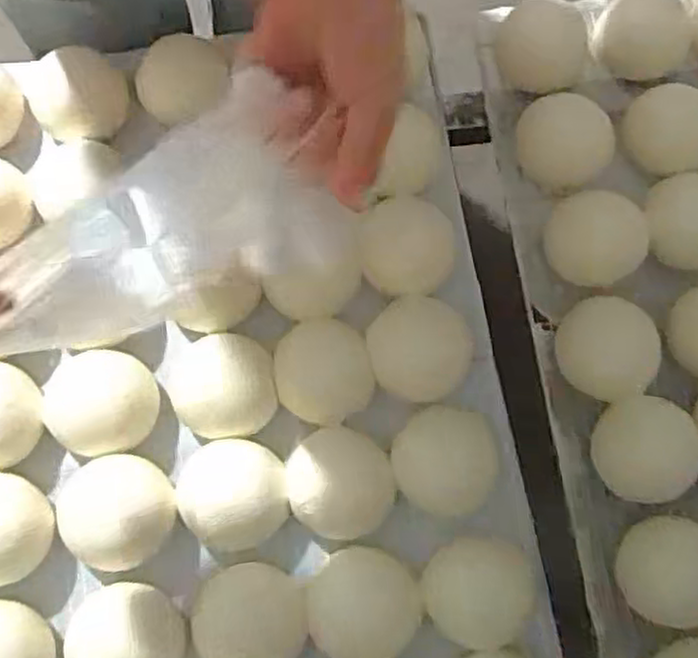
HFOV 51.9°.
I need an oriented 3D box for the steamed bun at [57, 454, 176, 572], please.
[{"bbox_3d":[-0.192,0.148,0.583,0.102,0.054,0.087,2,78,0],"label":"steamed bun"}]

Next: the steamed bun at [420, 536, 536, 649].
[{"bbox_3d":[0.104,0.214,0.588,0.085,0.039,0.082,0,78,0],"label":"steamed bun"}]

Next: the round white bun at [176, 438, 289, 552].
[{"bbox_3d":[-0.095,0.136,0.595,0.090,0.038,0.084,0,78,0],"label":"round white bun"}]

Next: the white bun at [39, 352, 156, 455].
[{"bbox_3d":[-0.212,0.061,0.607,0.096,0.041,0.088,0,78,0],"label":"white bun"}]

